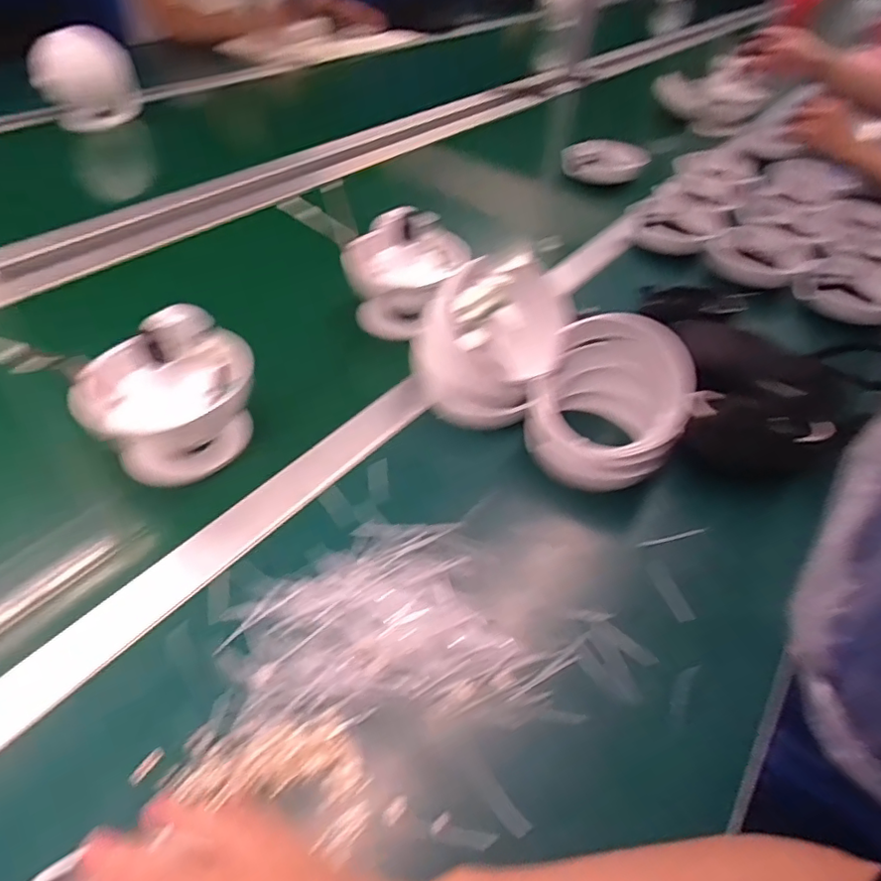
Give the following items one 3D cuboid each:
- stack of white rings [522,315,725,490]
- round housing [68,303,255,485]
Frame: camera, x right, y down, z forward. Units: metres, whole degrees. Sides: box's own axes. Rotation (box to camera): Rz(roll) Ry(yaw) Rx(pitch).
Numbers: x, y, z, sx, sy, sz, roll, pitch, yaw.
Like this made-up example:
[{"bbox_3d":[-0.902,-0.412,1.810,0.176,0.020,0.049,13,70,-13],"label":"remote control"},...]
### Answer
[{"bbox_3d":[0.141,-0.029,0.464,0.128,0.100,0.109,27,49,19],"label":"stack of white rings"},{"bbox_3d":[-0.215,-0.031,0.453,0.124,0.116,0.099,-32,57,-31],"label":"round housing"}]

